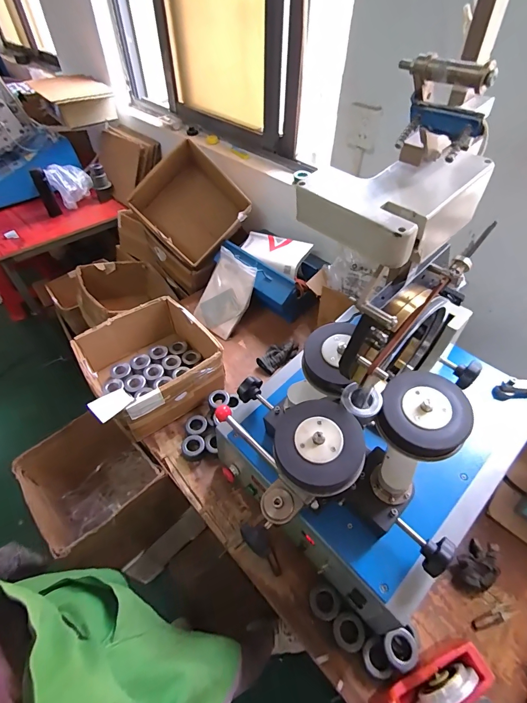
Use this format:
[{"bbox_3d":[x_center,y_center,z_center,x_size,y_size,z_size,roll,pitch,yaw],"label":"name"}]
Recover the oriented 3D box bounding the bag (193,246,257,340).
[{"bbox_3d":[-0.134,-0.200,1.215,0.176,0.267,0.027,33,15,22],"label":"bag"}]

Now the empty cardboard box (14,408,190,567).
[{"bbox_3d":[-0.468,0.401,0.999,0.322,0.276,0.280,37,58,27],"label":"empty cardboard box"}]

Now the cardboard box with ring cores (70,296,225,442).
[{"bbox_3d":[-0.319,0.034,1.022,0.363,0.171,0.339,-25,54,-21],"label":"cardboard box with ring cores"}]

